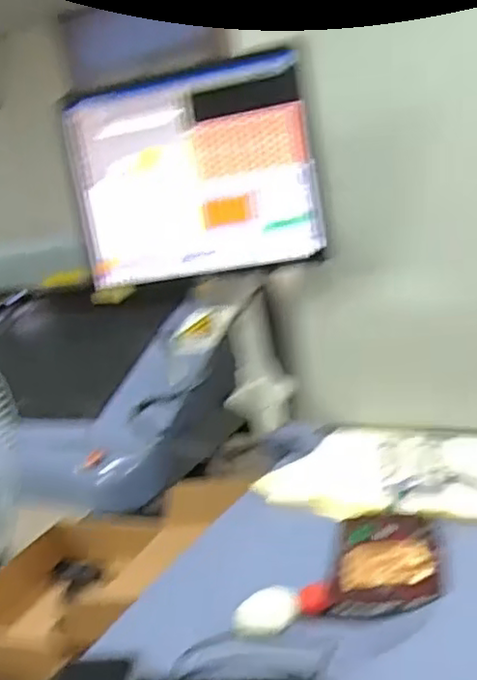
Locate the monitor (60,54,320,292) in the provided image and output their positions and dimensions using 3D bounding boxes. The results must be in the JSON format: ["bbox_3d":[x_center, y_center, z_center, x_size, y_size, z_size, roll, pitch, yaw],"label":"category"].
[{"bbox_3d":[-0.074,-0.242,1.002,0.381,0.292,0.042,-6,13,15],"label":"monitor"}]

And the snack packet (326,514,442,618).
[{"bbox_3d":[0.161,0.237,0.721,0.108,0.032,0.157,-3,14,17],"label":"snack packet"}]

